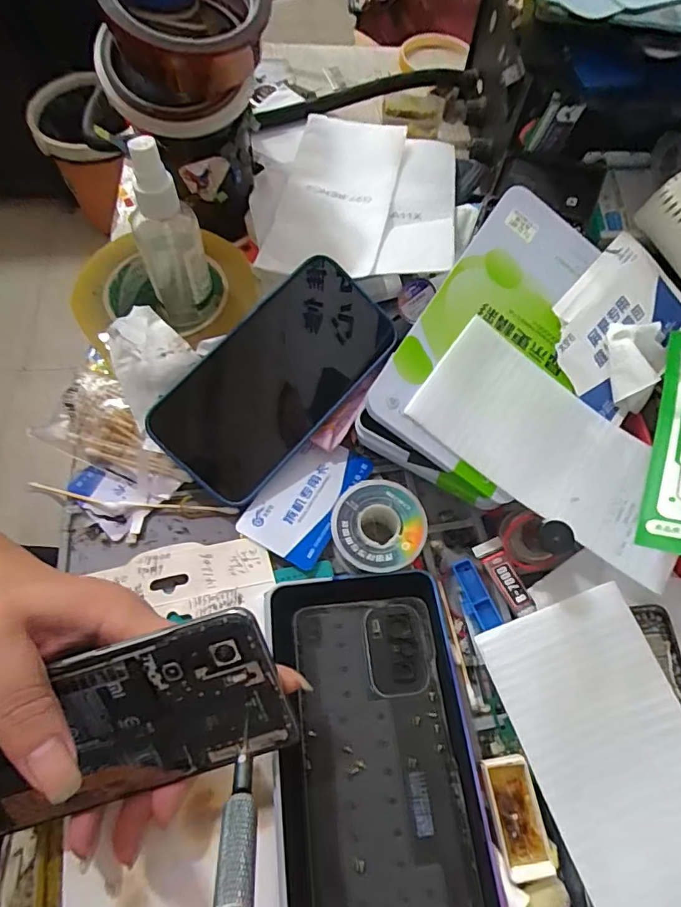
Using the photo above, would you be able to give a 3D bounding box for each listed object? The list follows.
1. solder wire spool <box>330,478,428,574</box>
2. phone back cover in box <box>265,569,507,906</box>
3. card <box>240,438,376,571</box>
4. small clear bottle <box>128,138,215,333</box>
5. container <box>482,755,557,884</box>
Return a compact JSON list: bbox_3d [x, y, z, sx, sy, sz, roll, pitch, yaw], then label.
[{"bbox_3d":[0.022,0.045,0.294,0.052,0.023,0.052,1,65,-2],"label":"solder wire spool"},{"bbox_3d":[0.019,0.154,0.245,0.097,0.018,0.183,-6,66,-6],"label":"phone back cover in box"},{"bbox_3d":[-0.021,0.027,0.316,0.052,0.004,0.083,27,61,12],"label":"card"},{"bbox_3d":[-0.103,-0.127,0.303,0.037,0.110,0.029,-20,68,-12],"label":"small clear bottle"},{"bbox_3d":[0.085,0.175,0.241,0.022,0.010,0.048,-5,66,-5],"label":"container"}]

